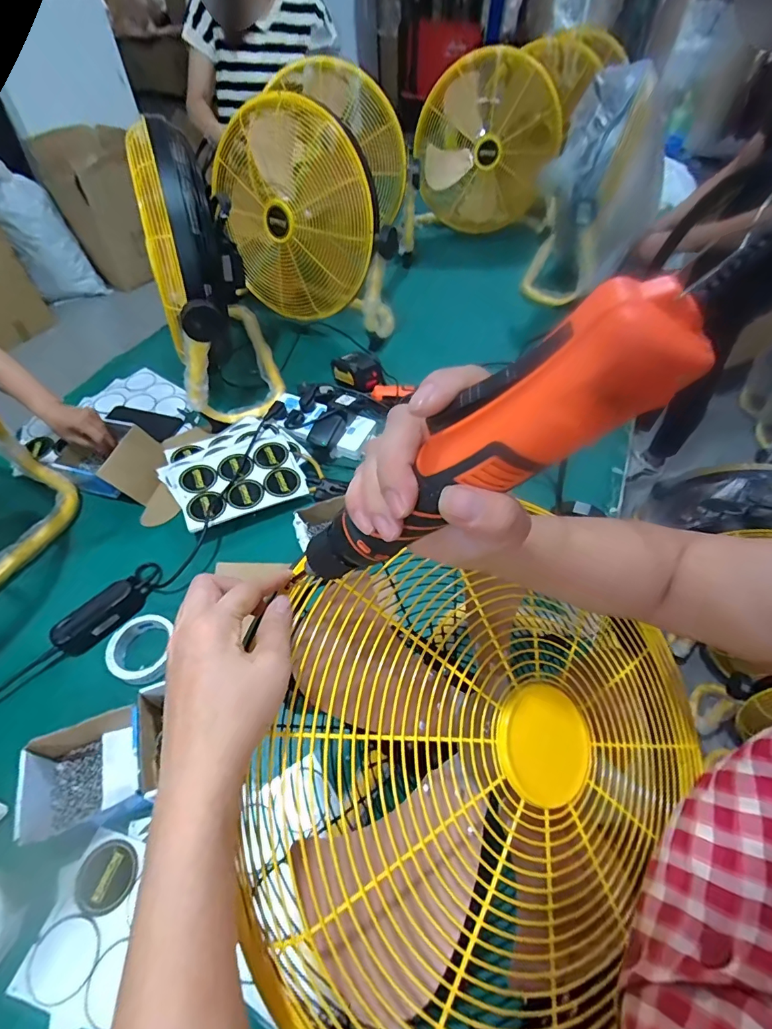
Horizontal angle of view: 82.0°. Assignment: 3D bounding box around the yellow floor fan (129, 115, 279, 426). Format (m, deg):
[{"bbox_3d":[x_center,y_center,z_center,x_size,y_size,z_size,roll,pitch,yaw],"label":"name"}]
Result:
[{"bbox_3d":[-0.365,-0.484,0.894,0.171,0.451,0.401,-16,53,-9],"label":"yellow floor fan"}]

